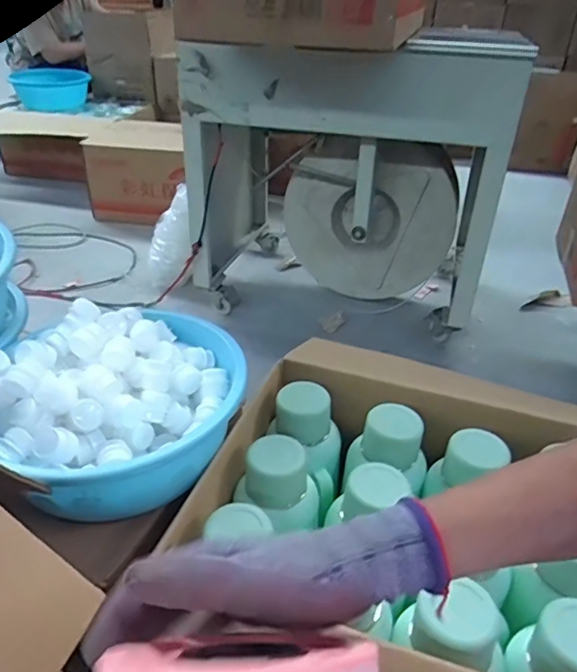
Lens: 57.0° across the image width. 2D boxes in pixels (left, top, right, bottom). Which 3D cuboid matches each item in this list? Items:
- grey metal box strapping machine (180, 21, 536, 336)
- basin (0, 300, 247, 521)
[{"bbox_3d":[0.159,-0.419,1.487,0.828,0.696,0.700,18,36,22],"label":"grey metal box strapping machine"},{"bbox_3d":[-0.238,0.088,0.729,0.351,0.135,0.286,-19,39,-29],"label":"basin"}]

